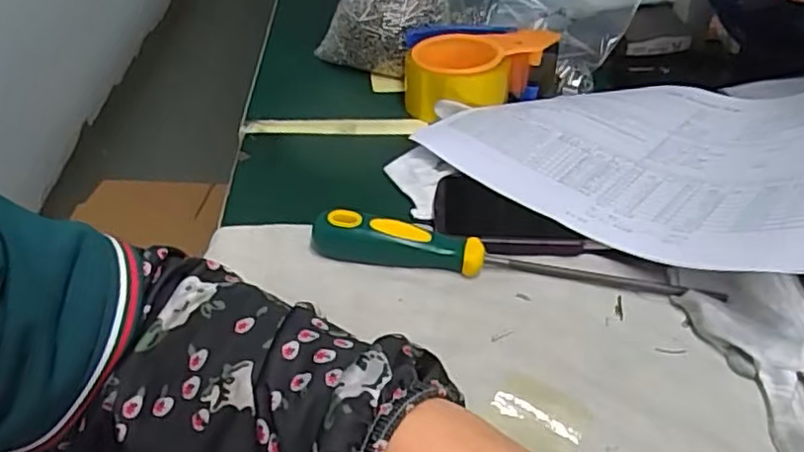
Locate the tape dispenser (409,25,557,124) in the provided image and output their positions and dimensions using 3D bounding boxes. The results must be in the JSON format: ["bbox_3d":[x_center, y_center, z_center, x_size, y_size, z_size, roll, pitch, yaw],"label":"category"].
[{"bbox_3d":[0.069,-0.132,0.590,0.132,0.063,0.090,2,37,0],"label":"tape dispenser"}]

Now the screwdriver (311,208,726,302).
[{"bbox_3d":[0.065,0.018,0.403,0.244,0.026,0.024,8,38,8],"label":"screwdriver"}]

